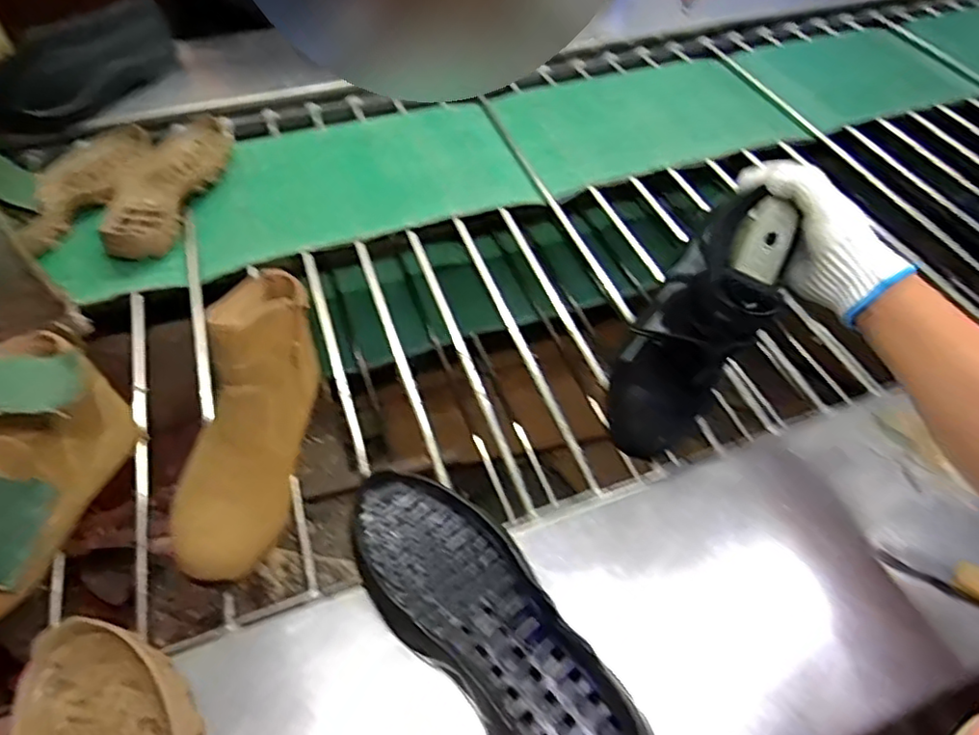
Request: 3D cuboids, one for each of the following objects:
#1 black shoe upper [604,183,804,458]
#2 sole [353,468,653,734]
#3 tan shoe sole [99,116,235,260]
[{"bbox_3d":[0.180,-0.027,0.555,0.095,0.257,0.079,34,23,20],"label":"black shoe upper"},{"bbox_3d":[0.002,0.197,0.468,0.110,0.060,0.302,-33,62,-24],"label":"sole"},{"bbox_3d":[-0.446,-0.257,0.854,0.118,0.036,0.295,8,53,3],"label":"tan shoe sole"}]

